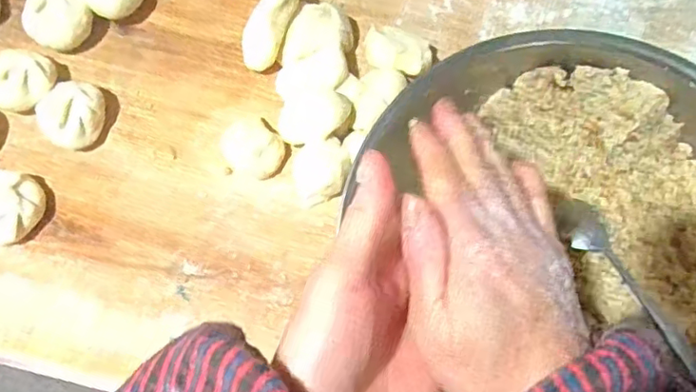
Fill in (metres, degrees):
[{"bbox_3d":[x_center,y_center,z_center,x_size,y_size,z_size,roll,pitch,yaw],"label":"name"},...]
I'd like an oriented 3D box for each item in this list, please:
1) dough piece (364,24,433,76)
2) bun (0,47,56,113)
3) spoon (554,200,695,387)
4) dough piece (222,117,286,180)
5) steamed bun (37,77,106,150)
[{"bbox_3d":[0.038,-0.110,0.470,0.055,0.035,0.037,30,78,8],"label":"dough piece"},{"bbox_3d":[-0.254,-0.088,0.463,0.049,0.034,0.048,15,77,5],"label":"bun"},{"bbox_3d":[0.181,0.067,0.373,0.028,0.016,0.150,-28,77,-6],"label":"spoon"},{"bbox_3d":[-0.071,-0.036,0.453,0.041,0.031,0.038,0,76,1],"label":"dough piece"},{"bbox_3d":[-0.212,-0.062,0.455,0.042,0.032,0.049,27,78,7],"label":"steamed bun"}]

